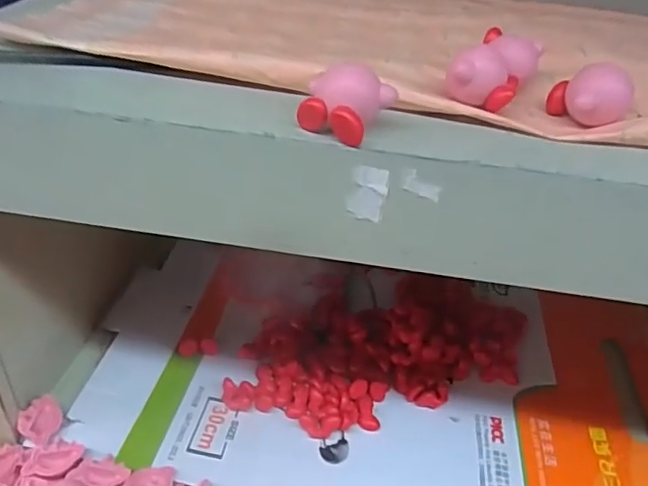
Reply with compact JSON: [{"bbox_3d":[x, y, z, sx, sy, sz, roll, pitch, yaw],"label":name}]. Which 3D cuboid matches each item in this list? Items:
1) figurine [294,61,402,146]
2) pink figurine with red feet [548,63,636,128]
[{"bbox_3d":[0.010,-0.061,0.239,0.030,0.026,0.027,28,45,29],"label":"figurine"},{"bbox_3d":[0.127,-0.071,0.268,0.027,0.026,0.026,-6,39,-11],"label":"pink figurine with red feet"}]

